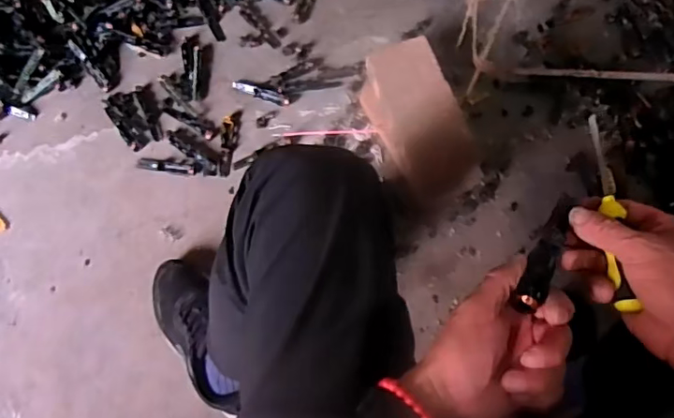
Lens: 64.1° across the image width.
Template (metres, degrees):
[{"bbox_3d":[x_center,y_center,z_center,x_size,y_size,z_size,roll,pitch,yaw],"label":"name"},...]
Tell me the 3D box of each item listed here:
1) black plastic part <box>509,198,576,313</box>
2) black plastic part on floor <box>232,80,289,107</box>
[{"bbox_3d":[0.152,0.028,0.386,0.019,0.014,0.097,29,65,7],"label":"black plastic part"},{"bbox_3d":[-0.130,-0.202,0.923,0.101,0.009,0.019,22,77,6],"label":"black plastic part on floor"}]

